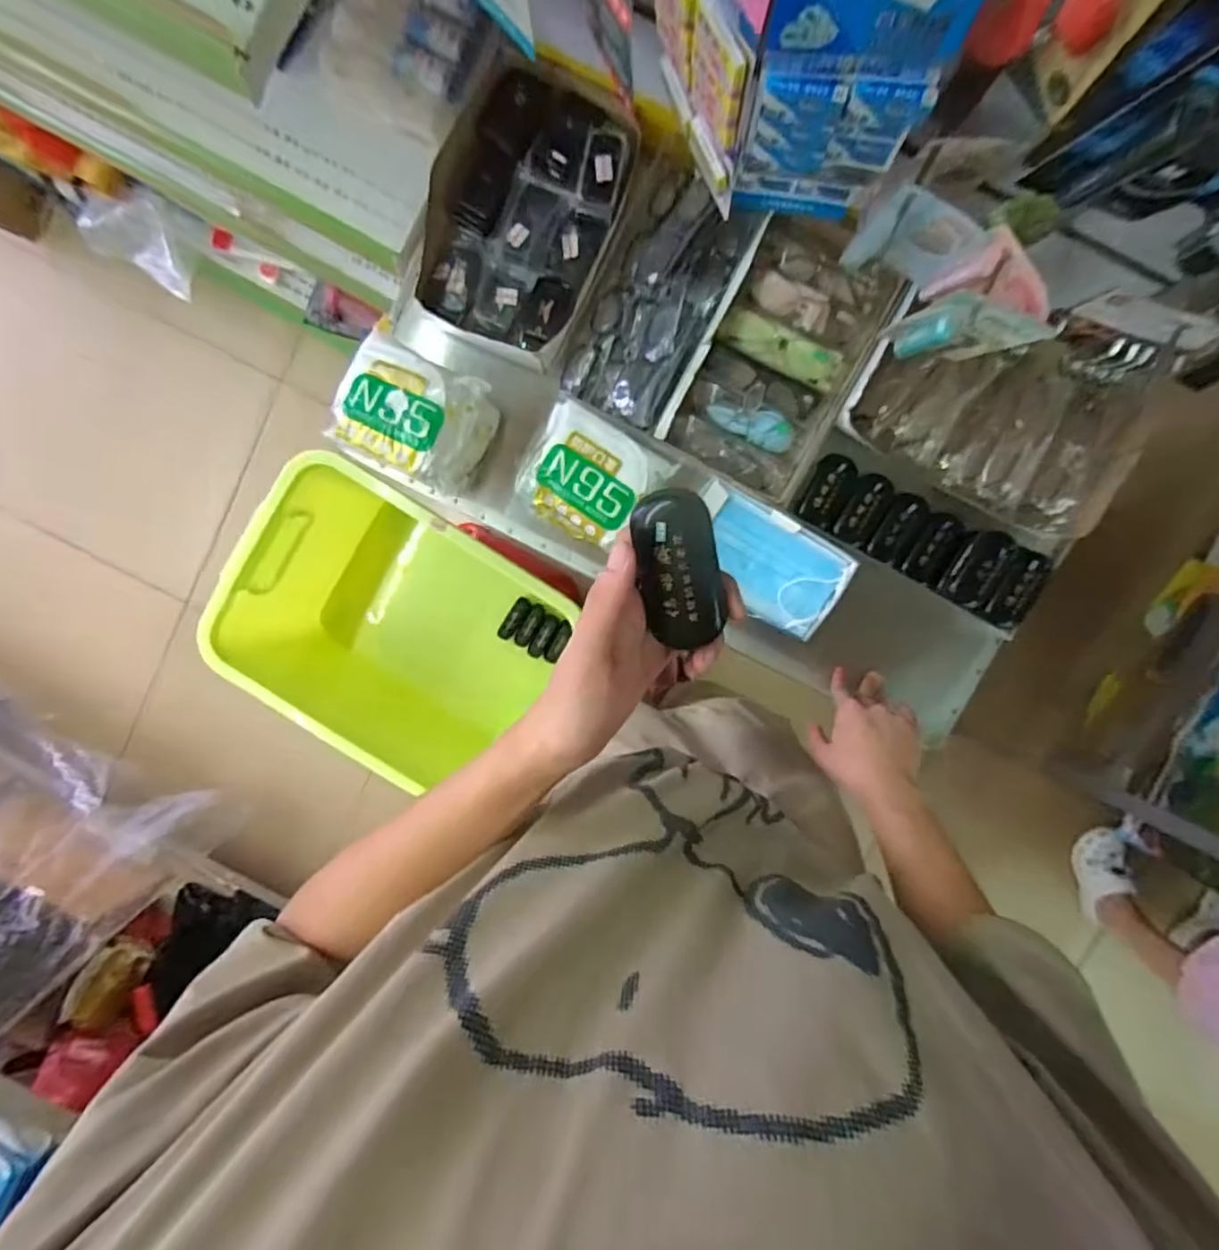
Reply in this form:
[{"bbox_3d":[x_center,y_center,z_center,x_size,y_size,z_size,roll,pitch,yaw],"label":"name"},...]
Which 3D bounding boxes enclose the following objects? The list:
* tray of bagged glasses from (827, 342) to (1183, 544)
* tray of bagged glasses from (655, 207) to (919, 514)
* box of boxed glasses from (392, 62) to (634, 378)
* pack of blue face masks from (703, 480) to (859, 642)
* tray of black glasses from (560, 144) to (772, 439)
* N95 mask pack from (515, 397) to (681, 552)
[{"bbox_3d":[0.403,-0.225,0.651,0.284,0.069,0.163,23,96,0],"label":"tray of bagged glasses"},{"bbox_3d":[0.185,-0.288,0.660,0.156,0.063,0.273,28,96,-1],"label":"tray of bagged glasses"},{"bbox_3d":[-0.101,-0.446,0.667,0.205,0.058,0.266,25,96,0],"label":"box of boxed glasses"},{"bbox_3d":[0.167,-0.066,0.656,0.174,0.018,0.105,28,96,-1],"label":"pack of blue face masks"},{"bbox_3d":[0.053,-0.352,0.655,0.141,0.052,0.265,24,96,0],"label":"tray of black glasses"},{"bbox_3d":[-0.019,-0.158,0.663,0.149,0.033,0.127,27,96,0],"label":"N95 mask pack"}]

